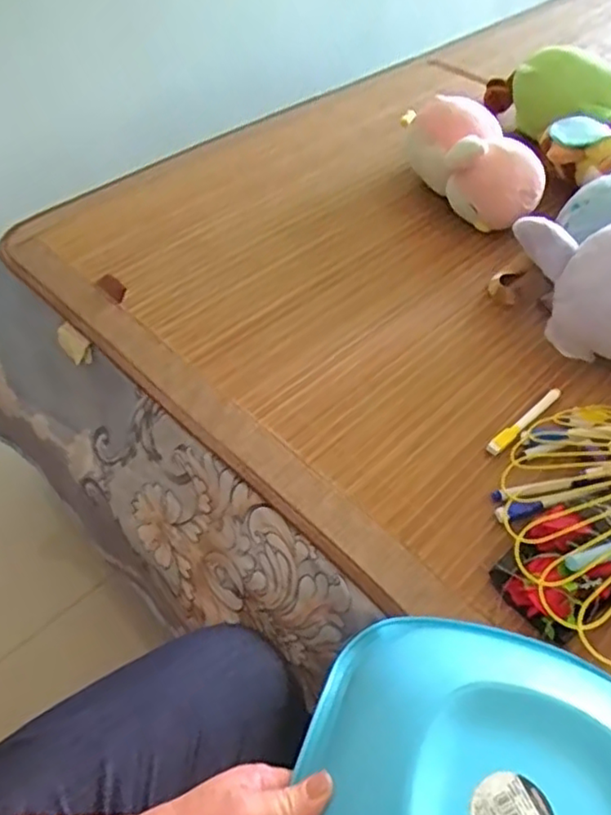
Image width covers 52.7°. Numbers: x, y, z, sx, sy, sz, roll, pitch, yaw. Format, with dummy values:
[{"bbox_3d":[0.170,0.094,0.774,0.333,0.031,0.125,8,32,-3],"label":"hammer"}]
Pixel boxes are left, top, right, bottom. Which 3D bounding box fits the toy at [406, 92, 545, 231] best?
[{"bbox_3d":[0.217,-0.331,0.839,0.088,0.123,0.228,-19,53,-17],"label":"toy"}]

